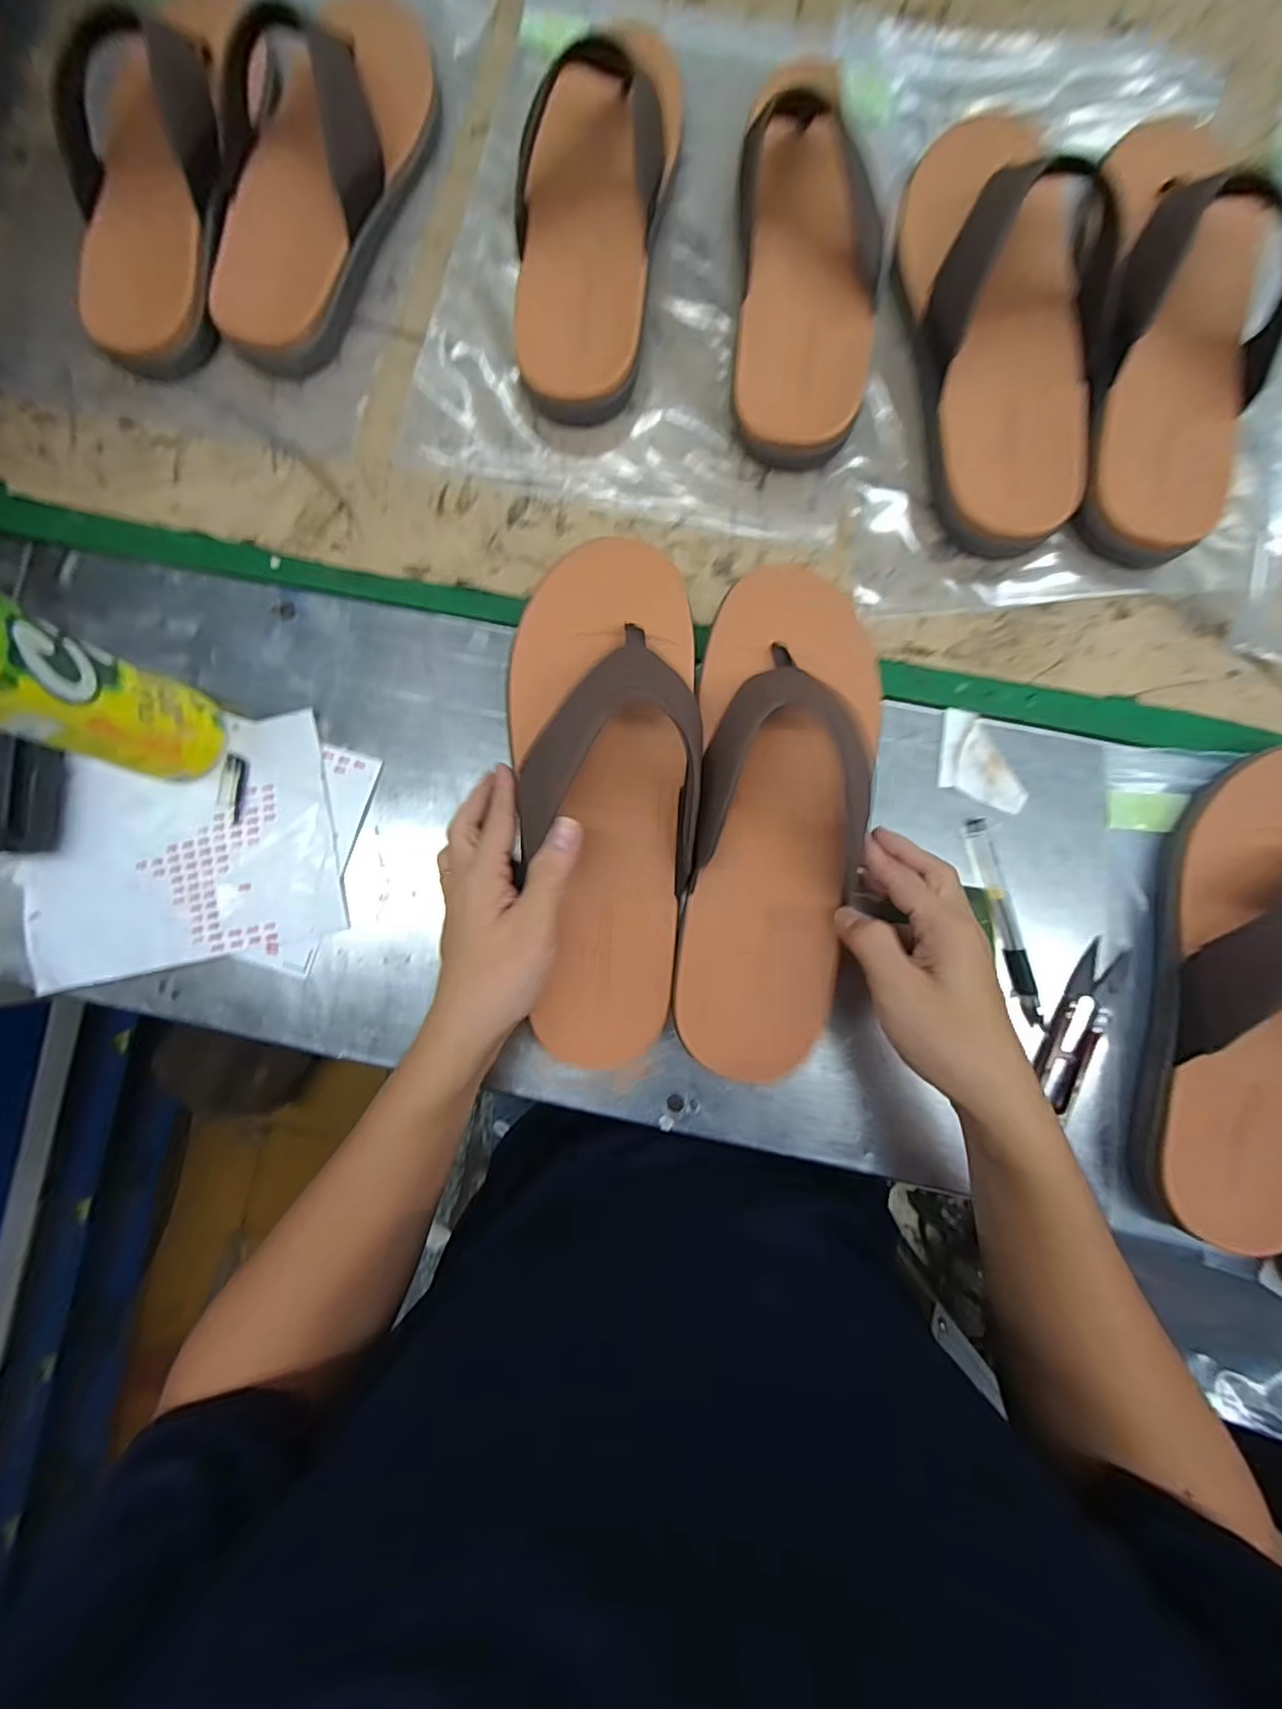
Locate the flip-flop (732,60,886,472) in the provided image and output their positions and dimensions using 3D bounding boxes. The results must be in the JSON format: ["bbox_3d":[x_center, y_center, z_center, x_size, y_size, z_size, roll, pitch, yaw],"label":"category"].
[{"bbox_3d":[0.109,-0.405,0.378,0.088,0.068,0.279,2,84,1],"label":"flip-flop"}]

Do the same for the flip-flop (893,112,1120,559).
[{"bbox_3d":[0.235,-0.354,0.370,0.114,0.071,0.302,0,84,1],"label":"flip-flop"}]

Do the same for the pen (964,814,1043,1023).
[{"bbox_3d":[0.229,0.041,0.361,0.010,0.005,0.130,-13,84,-1],"label":"pen"}]

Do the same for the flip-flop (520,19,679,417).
[{"bbox_3d":[-0.036,-0.405,0.377,0.096,0.049,0.210,8,97,2],"label":"flip-flop"}]

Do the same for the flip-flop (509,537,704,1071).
[{"bbox_3d":[-0.020,-0.034,0.328,0.105,0.049,0.298,-1,87,1],"label":"flip-flop"}]

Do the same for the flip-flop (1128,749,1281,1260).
[{"bbox_3d":[0.364,0.077,0.324,0.110,0.068,0.286,14,84,2],"label":"flip-flop"}]

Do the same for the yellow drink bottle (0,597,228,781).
[{"bbox_3d":[-0.308,-0.090,0.281,0.063,0.211,0.059,25,85,3],"label":"yellow drink bottle"}]

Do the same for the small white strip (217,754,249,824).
[{"bbox_3d":[-0.267,-0.044,0.377,0.014,0.005,0.045,1,84,1],"label":"small white strip"}]

